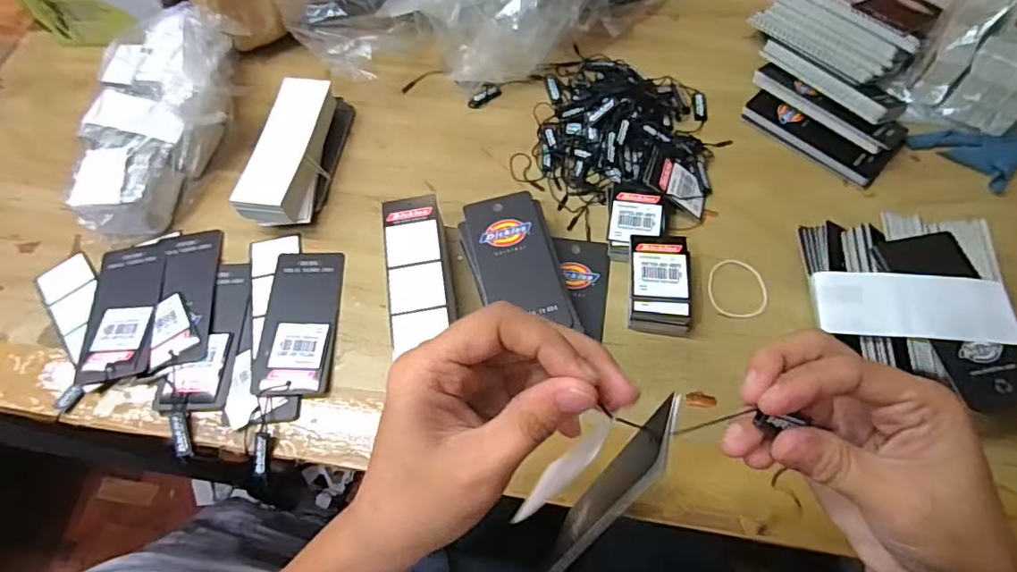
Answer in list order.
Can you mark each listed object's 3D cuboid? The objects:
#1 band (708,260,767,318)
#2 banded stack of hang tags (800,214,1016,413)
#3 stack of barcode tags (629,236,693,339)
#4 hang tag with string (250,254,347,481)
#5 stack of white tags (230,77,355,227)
[{"bbox_3d":[0.159,0.001,0.381,0.039,0.004,0.045,5,64,5],"label":"band"},{"bbox_3d":[0.245,0.016,0.343,0.110,0.047,0.125,2,64,4],"label":"banded stack of hang tags"},{"bbox_3d":[0.101,-0.001,0.373,0.038,0.028,0.064,3,64,4],"label":"stack of barcode tags"},{"bbox_3d":[-0.144,0.041,0.372,0.049,0.006,0.153,-3,64,1],"label":"hang tag with string"},{"bbox_3d":[-0.164,-0.105,0.429,0.046,0.041,0.129,6,64,6],"label":"stack of white tags"}]

